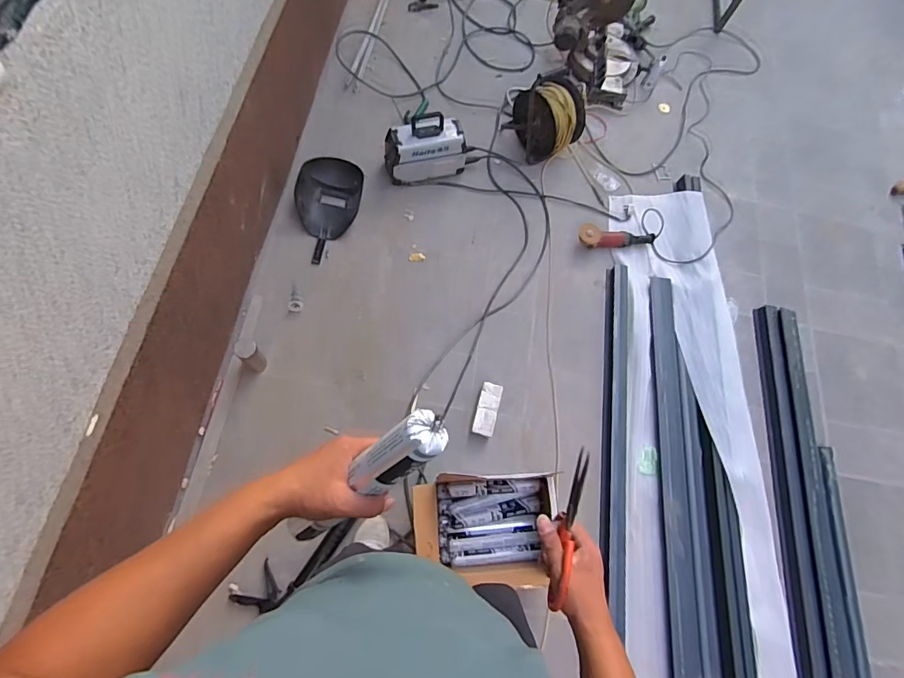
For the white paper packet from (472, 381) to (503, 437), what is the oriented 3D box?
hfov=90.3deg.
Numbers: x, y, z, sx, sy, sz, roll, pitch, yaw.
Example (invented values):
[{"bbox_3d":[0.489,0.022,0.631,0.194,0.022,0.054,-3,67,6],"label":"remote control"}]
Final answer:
[{"bbox_3d":[0.123,0.249,1.578,0.076,0.059,0.189,17,69,-3],"label":"white paper packet"}]

